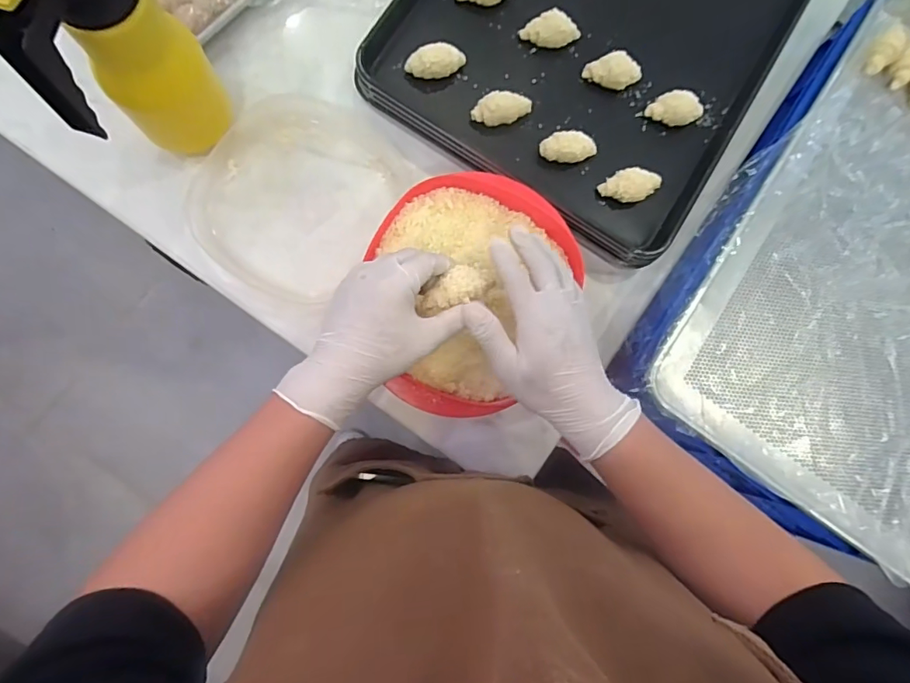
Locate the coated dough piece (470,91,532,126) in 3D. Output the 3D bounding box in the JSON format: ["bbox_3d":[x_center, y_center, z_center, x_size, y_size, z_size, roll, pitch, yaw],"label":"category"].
[{"bbox_3d":[0.052,-0.258,0.564,0.065,0.027,0.031,-15,86,-7],"label":"coated dough piece"}]

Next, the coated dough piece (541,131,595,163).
[{"bbox_3d":[0.127,-0.216,0.565,0.061,0.021,0.031,-3,84,-6],"label":"coated dough piece"}]

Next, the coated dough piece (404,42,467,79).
[{"bbox_3d":[-0.022,-0.309,0.564,0.064,0.028,0.029,-11,85,-7],"label":"coated dough piece"}]

